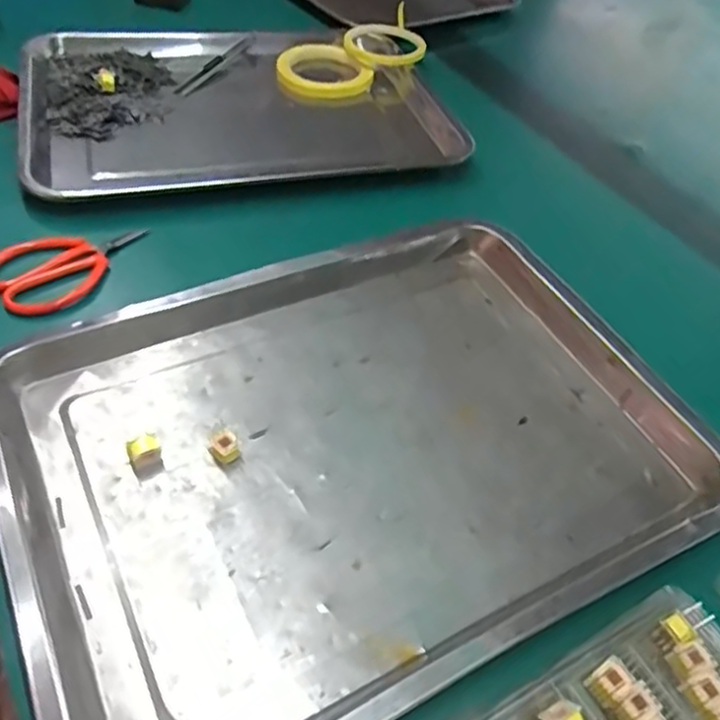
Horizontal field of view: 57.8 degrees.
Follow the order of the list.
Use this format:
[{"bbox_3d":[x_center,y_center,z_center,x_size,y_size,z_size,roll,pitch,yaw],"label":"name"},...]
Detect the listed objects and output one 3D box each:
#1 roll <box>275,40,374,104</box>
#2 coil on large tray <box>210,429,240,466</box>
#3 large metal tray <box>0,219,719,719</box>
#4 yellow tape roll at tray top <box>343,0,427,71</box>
[{"bbox_3d":[-0.046,-0.319,0.720,0.093,0.018,0.097,0,63,-1],"label":"roll"},{"bbox_3d":[-0.078,0.050,0.375,0.014,0.016,0.014,-24,55,-26],"label":"coil on large tray"},{"bbox_3d":[0.004,0.042,0.381,0.382,0.033,0.278,-19,53,-23],"label":"large metal tray"},{"bbox_3d":[0.030,-0.362,0.746,0.093,0.020,0.098,2,53,-2],"label":"yellow tape roll at tray top"}]

